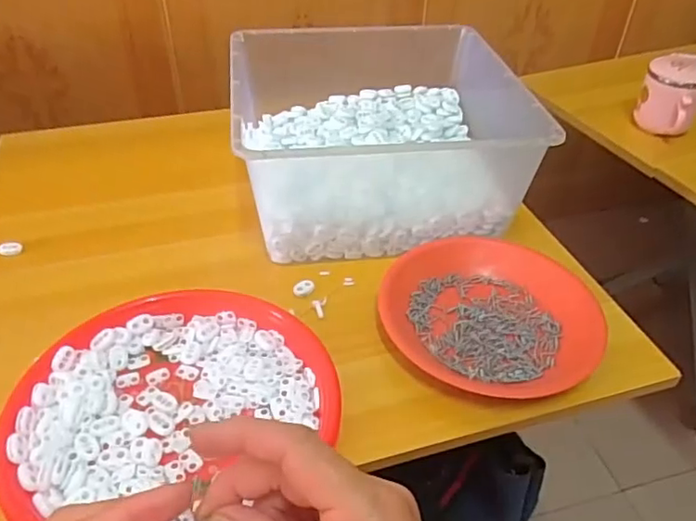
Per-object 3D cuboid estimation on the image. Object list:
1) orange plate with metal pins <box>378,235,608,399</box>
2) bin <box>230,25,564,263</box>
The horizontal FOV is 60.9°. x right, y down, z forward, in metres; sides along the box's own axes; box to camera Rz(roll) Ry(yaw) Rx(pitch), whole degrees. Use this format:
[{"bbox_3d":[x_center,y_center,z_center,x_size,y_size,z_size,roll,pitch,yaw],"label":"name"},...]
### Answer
[{"bbox_3d":[0.132,0.047,0.542,0.193,0.035,0.177,30,49,29],"label":"orange plate with metal pins"},{"bbox_3d":[0.029,-0.142,0.659,0.280,0.140,0.269,-6,42,-7],"label":"bin"}]

